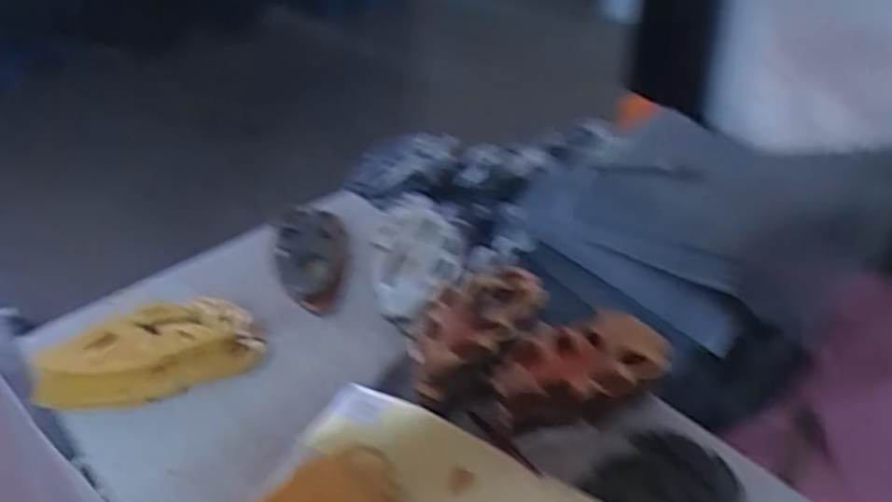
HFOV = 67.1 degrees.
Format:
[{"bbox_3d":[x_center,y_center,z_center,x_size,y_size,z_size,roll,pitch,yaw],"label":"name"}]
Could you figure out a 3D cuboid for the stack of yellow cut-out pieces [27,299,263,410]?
[{"bbox_3d":[-0.378,0.134,0.886,0.257,0.075,0.113,-17,40,-21],"label":"stack of yellow cut-out pieces"}]

